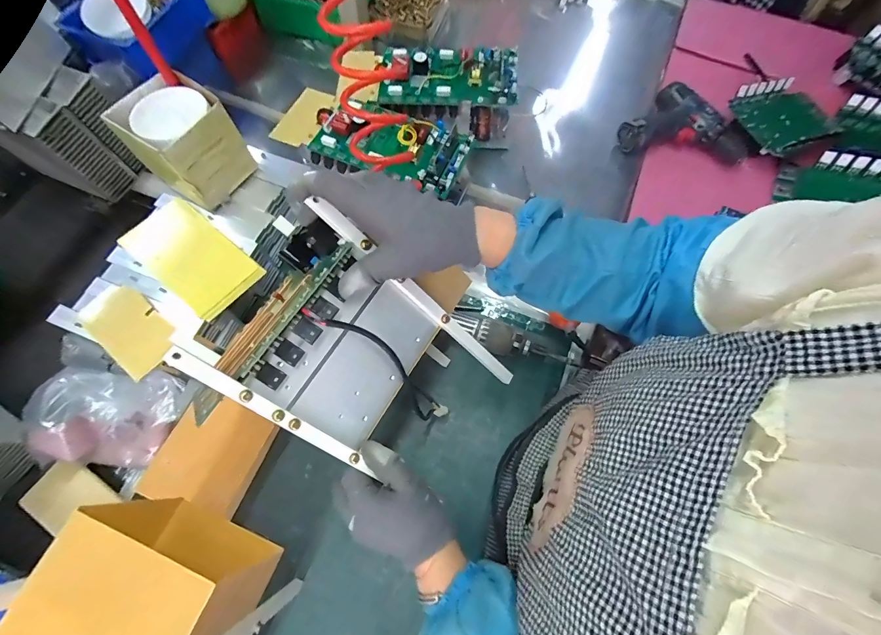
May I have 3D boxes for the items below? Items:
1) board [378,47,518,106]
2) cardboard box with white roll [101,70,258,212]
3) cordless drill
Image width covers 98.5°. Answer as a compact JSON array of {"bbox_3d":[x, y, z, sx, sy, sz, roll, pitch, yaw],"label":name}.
[{"bbox_3d":[0.014,-0.404,0.625,0.226,0.038,0.114,4,69,0],"label":"board"},{"bbox_3d":[-0.343,-0.237,0.523,0.119,0.112,0.114,37,72,12],"label":"cardboard box with white roll"},{"bbox_3d":[0.438,-0.314,0.682,0.172,0.060,0.193,-42,76,-16],"label":"cordless drill"}]

